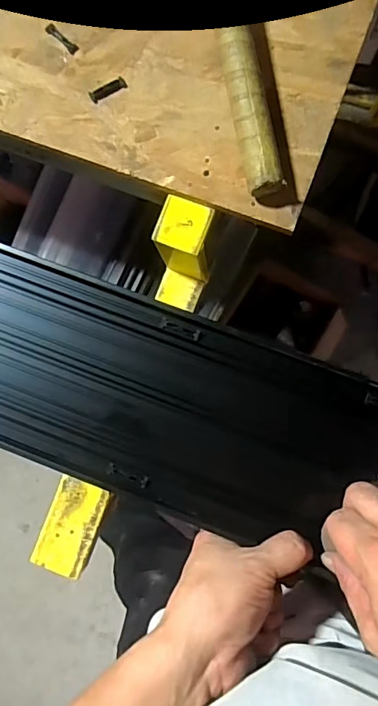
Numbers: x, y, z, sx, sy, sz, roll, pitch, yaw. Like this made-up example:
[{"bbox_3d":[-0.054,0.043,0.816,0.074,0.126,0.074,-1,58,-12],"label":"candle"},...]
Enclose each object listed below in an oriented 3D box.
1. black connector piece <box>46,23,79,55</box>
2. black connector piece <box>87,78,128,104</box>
[{"bbox_3d":[-0.111,-0.274,0.410,0.035,0.004,0.009,43,89,5],"label":"black connector piece"},{"bbox_3d":[-0.069,-0.226,0.404,0.033,0.004,0.009,-27,85,0],"label":"black connector piece"}]

